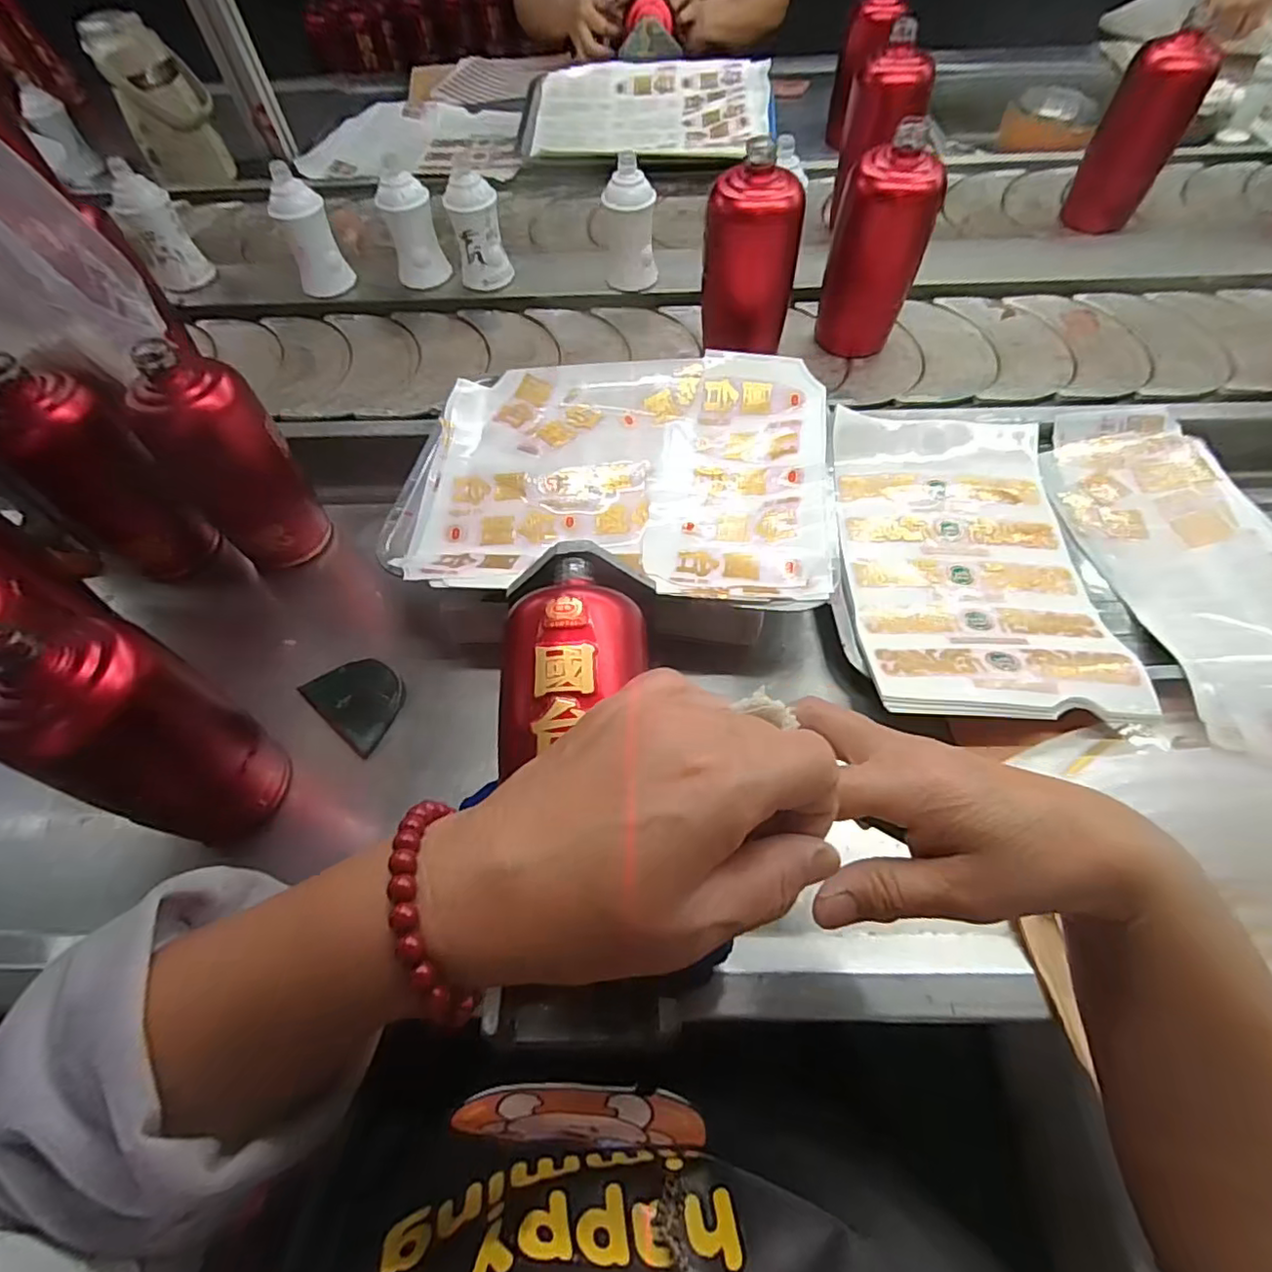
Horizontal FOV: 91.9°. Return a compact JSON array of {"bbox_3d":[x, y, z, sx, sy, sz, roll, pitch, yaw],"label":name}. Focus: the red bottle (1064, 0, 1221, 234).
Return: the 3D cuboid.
[{"bbox_3d":[0.566,-0.563,0.706,0.081,0.175,0.063,18,61,13],"label":"red bottle"}]

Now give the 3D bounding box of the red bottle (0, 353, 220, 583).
[{"bbox_3d":[-0.409,-0.114,0.489,0.083,0.181,0.076,27,64,17],"label":"red bottle"}]

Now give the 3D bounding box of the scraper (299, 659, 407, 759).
[{"bbox_3d":[-0.209,0.045,0.465,0.078,0.013,0.056,37,65,22],"label":"scraper"}]

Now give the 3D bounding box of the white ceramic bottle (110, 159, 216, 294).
[{"bbox_3d":[-0.536,-0.453,0.690,0.063,0.122,0.049,-34,64,-17],"label":"white ceramic bottle"}]

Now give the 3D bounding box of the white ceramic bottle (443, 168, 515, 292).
[{"bbox_3d":[-0.173,-0.437,0.681,0.059,0.116,0.049,-3,58,-1],"label":"white ceramic bottle"}]

